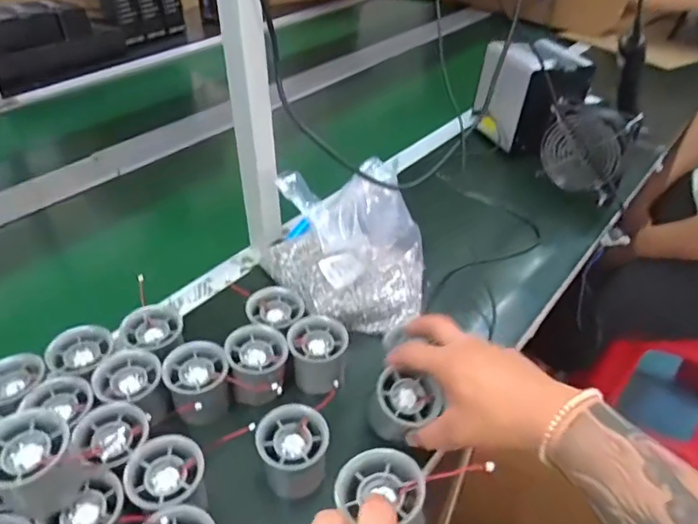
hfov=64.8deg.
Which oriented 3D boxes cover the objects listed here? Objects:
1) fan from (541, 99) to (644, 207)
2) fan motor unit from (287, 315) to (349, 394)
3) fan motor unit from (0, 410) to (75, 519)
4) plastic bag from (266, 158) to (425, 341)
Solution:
[{"bbox_3d":[0.358,-0.171,0.829,0.123,0.116,0.053,32,47,31],"label":"fan"},{"bbox_3d":[-0.030,0.092,0.539,0.054,0.062,0.044,-1,39,-5],"label":"fan motor unit"},{"bbox_3d":[-0.222,0.143,0.385,0.054,0.056,0.057,33,48,32],"label":"fan motor unit"},{"bbox_3d":[-0.003,-0.012,0.602,0.181,0.131,0.130,0,39,-3],"label":"plastic bag"}]

